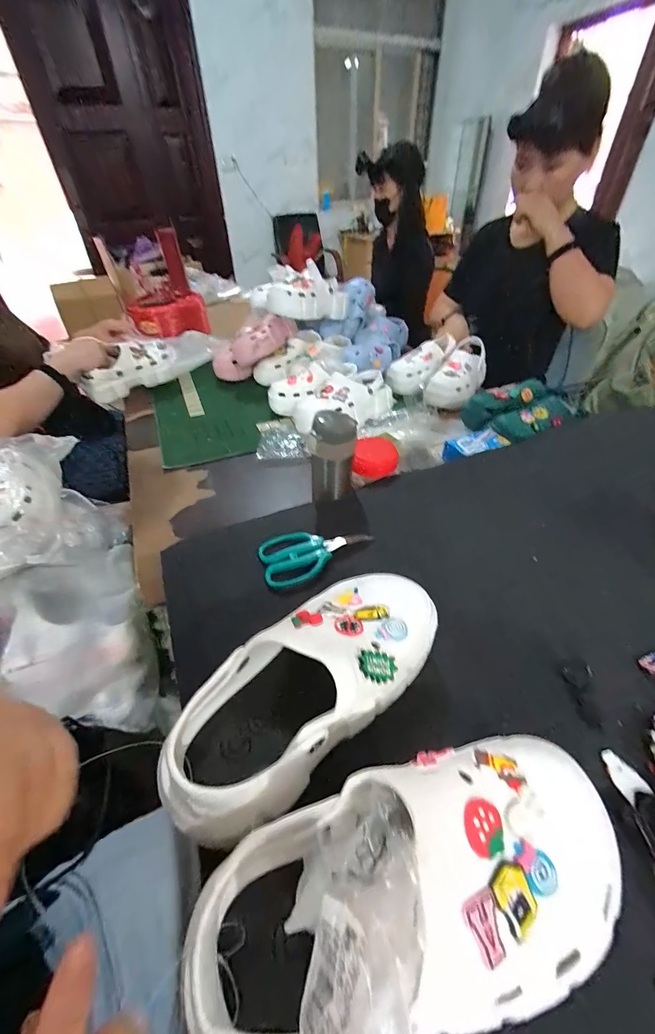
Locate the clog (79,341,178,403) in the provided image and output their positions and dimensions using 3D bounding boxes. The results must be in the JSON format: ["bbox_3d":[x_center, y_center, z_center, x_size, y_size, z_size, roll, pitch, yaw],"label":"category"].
[{"bbox_3d":[-0.546,-0.415,1.023,0.115,0.099,0.251,33,62,33],"label":"clog"}]

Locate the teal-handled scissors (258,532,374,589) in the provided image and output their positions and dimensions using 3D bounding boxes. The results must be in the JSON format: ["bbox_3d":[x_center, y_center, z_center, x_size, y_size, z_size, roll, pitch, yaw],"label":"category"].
[{"bbox_3d":[-0.015,0.043,0.476,0.142,0.017,0.083,-16,45,-15],"label":"teal-handled scissors"}]

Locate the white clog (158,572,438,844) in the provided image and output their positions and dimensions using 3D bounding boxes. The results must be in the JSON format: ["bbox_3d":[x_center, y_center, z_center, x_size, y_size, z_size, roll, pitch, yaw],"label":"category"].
[{"bbox_3d":[-0.011,0.134,0.297,0.099,0.087,0.236,33,53,32],"label":"white clog"}]

